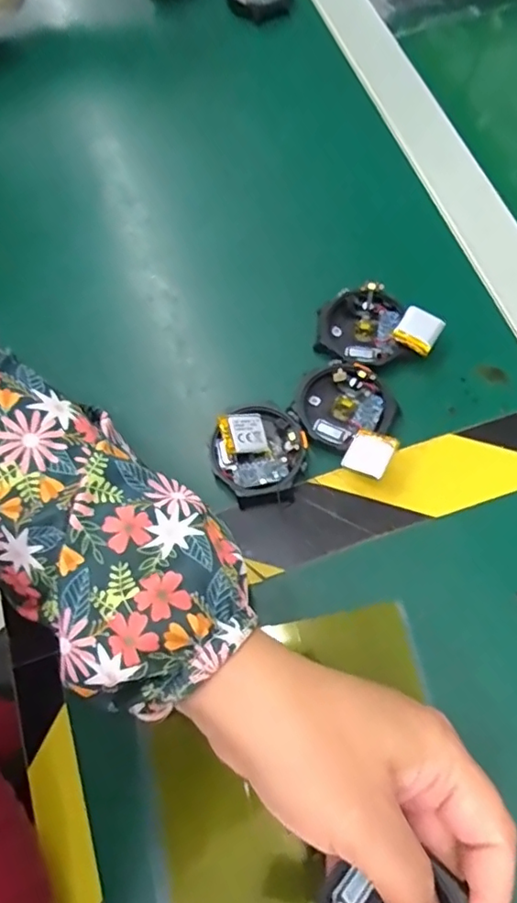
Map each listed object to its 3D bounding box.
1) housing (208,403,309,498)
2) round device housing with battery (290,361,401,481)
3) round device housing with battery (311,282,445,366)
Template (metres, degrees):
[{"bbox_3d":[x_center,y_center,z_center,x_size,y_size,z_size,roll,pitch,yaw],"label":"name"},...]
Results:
[{"bbox_3d":[0.000,0.000,0.291,0.045,0.014,0.047,-1,67,1],"label":"housing"},{"bbox_3d":[0.050,-0.019,0.295,0.047,0.020,0.065,-38,71,-13],"label":"round device housing with battery"},{"bbox_3d":[0.064,-0.067,0.316,0.051,0.014,0.059,-42,72,-15],"label":"round device housing with battery"}]

